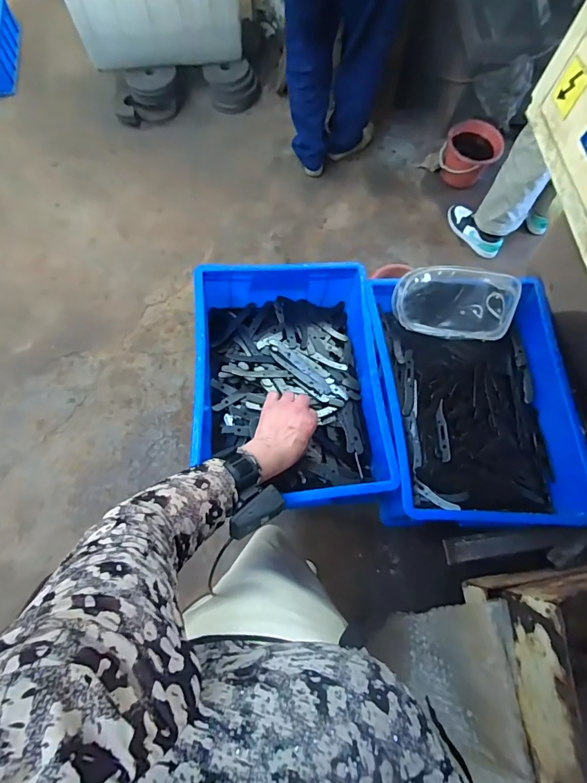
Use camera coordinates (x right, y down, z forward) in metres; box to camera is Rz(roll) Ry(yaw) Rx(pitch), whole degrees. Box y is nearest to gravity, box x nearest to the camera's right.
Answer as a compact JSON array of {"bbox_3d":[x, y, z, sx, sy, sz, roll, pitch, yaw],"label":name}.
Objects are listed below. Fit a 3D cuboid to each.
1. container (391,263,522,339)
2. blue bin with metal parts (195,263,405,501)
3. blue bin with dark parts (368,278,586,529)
[{"bbox_3d":[0.274,-0.152,0.705,0.199,0.120,0.050,2,28,-2],"label":"container"},{"bbox_3d":[-0.006,-0.021,0.697,0.293,0.120,0.402,-3,71,-2],"label":"blue bin with metal parts"},{"bbox_3d":[0.297,0.009,0.683,0.313,0.112,0.411,-2,71,-2],"label":"blue bin with dark parts"}]

